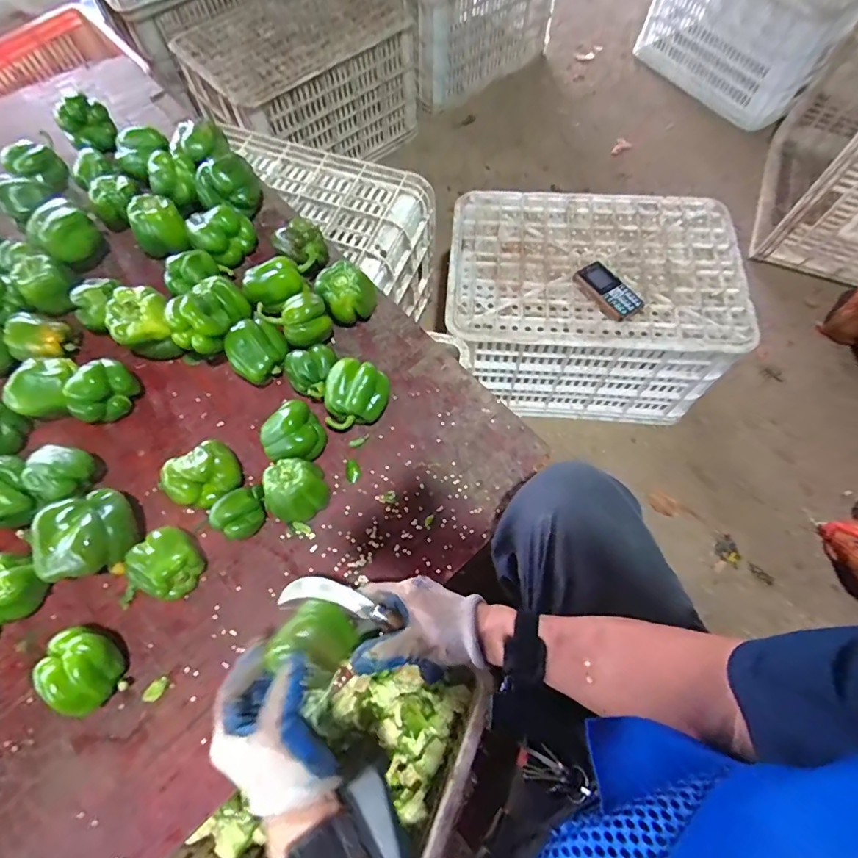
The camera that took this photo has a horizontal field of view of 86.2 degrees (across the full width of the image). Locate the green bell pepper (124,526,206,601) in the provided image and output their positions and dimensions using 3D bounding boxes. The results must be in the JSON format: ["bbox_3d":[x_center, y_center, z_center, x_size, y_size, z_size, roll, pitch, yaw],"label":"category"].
[{"bbox_3d":[-0.304,0.160,0.537,0.071,0.054,0.074,39,72,15],"label":"green bell pepper"}]

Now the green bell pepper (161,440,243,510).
[{"bbox_3d":[-0.280,0.061,0.571,0.086,0.065,0.074,-38,72,-15],"label":"green bell pepper"}]

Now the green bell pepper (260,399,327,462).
[{"bbox_3d":[-0.174,0.010,0.591,0.074,0.069,0.079,0,67,0],"label":"green bell pepper"}]

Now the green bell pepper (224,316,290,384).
[{"bbox_3d":[-0.235,-0.104,0.639,0.071,0.074,0.079,42,73,16],"label":"green bell pepper"}]

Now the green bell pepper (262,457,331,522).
[{"bbox_3d":[-0.163,0.077,0.567,0.070,0.065,0.072,-12,67,-5],"label":"green bell pepper"}]

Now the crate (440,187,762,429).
[{"bbox_3d":[0.290,-0.242,0.919,0.492,0.270,0.362,0,67,0],"label":"crate"}]

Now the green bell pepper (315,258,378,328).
[{"bbox_3d":[-0.119,-0.194,0.680,0.079,0.082,0.068,-14,67,-6],"label":"green bell pepper"}]

